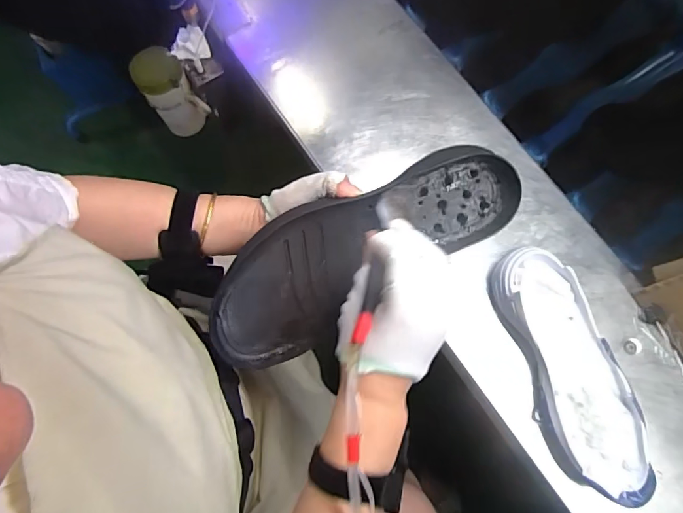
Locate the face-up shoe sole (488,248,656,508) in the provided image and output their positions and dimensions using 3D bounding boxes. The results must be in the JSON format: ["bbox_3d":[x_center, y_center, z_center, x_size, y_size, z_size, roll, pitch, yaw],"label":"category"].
[{"bbox_3d":[0.252,0.122,0.495,0.104,0.051,0.272,-16,76,-4],"label":"face-up shoe sole"}]

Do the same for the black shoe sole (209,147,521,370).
[{"bbox_3d":[0.020,-0.007,0.418,0.299,0.040,0.108,-29,102,-3],"label":"black shoe sole"}]

